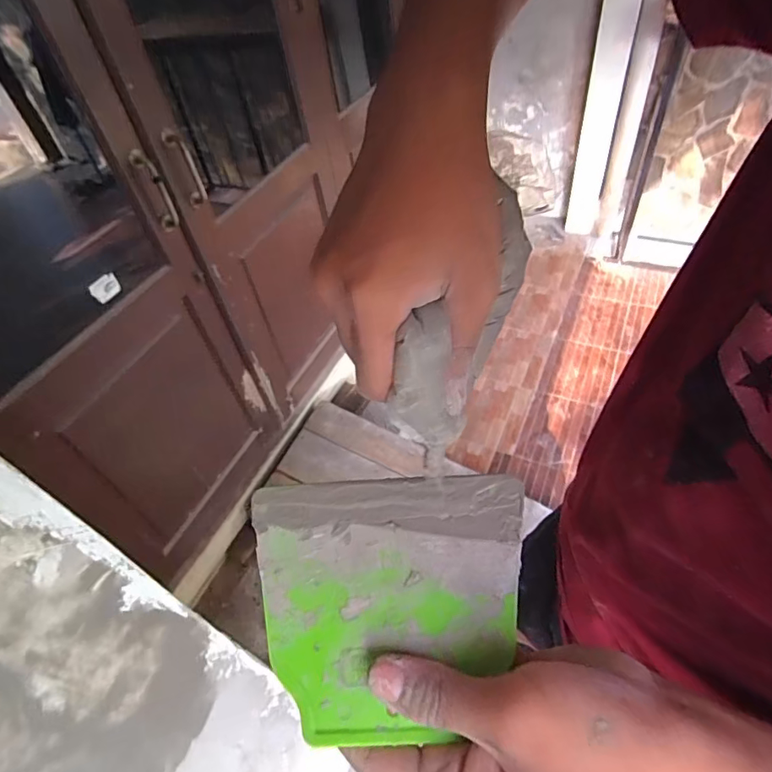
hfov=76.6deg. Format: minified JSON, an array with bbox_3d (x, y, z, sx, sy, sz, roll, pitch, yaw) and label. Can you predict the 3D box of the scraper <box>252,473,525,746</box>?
[{"bbox_3d":[0.003,0.091,0.216,0.121,0.004,0.104,-5,60,1],"label":"scraper"}]

